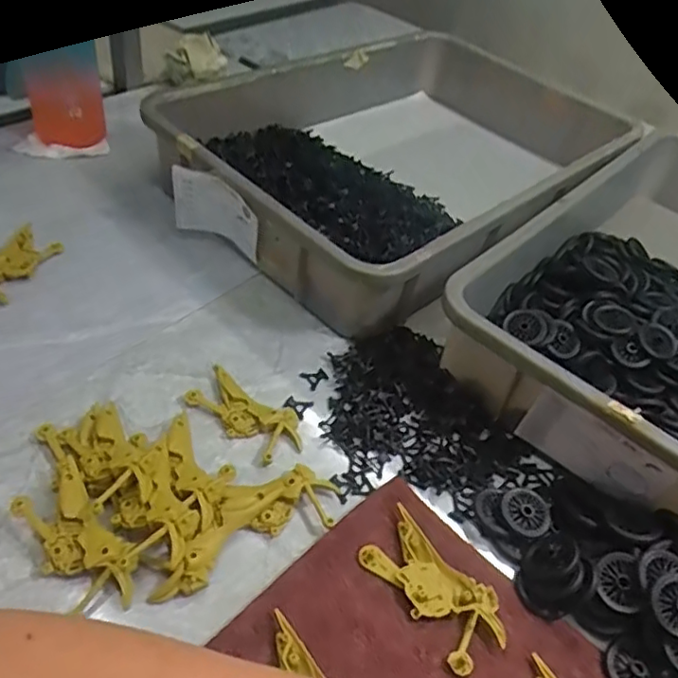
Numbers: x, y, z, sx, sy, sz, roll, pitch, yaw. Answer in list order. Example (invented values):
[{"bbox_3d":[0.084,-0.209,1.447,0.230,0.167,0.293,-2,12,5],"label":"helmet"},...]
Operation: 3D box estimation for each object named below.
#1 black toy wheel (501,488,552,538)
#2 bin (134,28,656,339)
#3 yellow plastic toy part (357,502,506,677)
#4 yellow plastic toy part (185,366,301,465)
[{"bbox_3d":[0.136,0.128,0.451,0.036,0.014,0.034,4,45,-4],"label":"black toy wheel"},{"bbox_3d":[0.095,-0.232,0.730,0.348,0.116,0.547,38,52,26],"label":"bin"},{"bbox_3d":[0.063,0.163,0.409,0.052,0.010,0.100,-28,55,-31],"label":"yellow plastic toy part"},{"bbox_3d":[-0.076,0.056,0.497,0.101,0.015,0.047,32,50,22],"label":"yellow plastic toy part"}]

